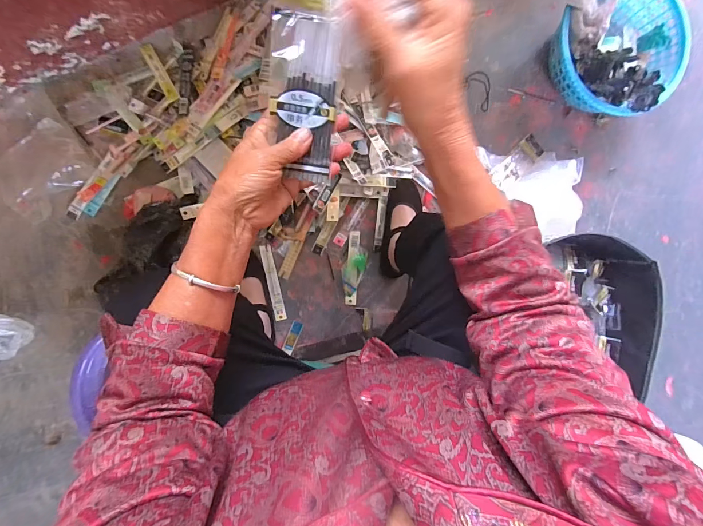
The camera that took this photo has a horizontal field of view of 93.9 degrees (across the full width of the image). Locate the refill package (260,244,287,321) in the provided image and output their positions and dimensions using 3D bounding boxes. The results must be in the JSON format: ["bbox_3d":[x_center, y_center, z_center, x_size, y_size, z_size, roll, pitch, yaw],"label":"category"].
[{"bbox_3d":[-0.180,0.046,0.756,0.025,0.009,0.176,-12,95,-8],"label":"refill package"}]

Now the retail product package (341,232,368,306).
[{"bbox_3d":[0.007,0.013,0.779,0.054,0.022,0.170,12,92,-9],"label":"retail product package"}]

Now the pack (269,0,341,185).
[{"bbox_3d":[-0.041,-0.167,0.291,0.059,0.013,0.181,-3,109,-9],"label":"pack"}]

